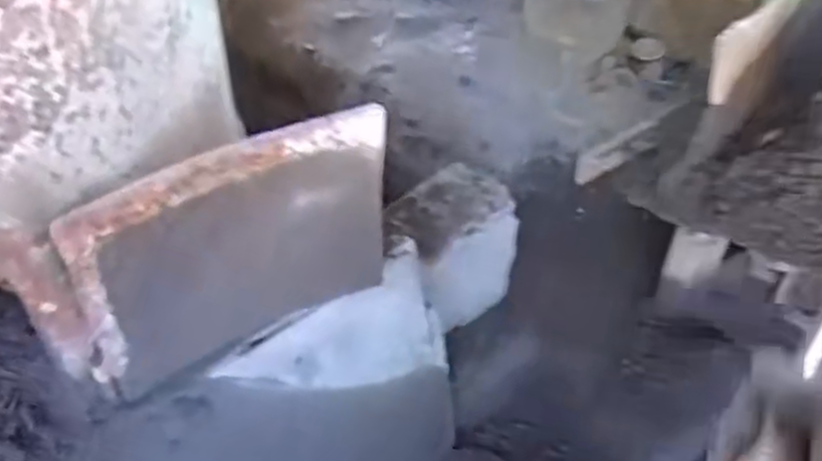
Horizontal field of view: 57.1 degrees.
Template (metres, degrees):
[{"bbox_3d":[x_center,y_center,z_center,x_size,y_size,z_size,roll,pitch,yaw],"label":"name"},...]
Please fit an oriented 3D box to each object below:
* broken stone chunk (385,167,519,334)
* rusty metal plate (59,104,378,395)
[{"bbox_3d":[0.090,0.022,1.549,0.264,0.165,0.230,-30,52,-30],"label":"broken stone chunk"},{"bbox_3d":[-0.217,0.033,0.976,0.407,0.315,0.031,-23,49,-25],"label":"rusty metal plate"}]

